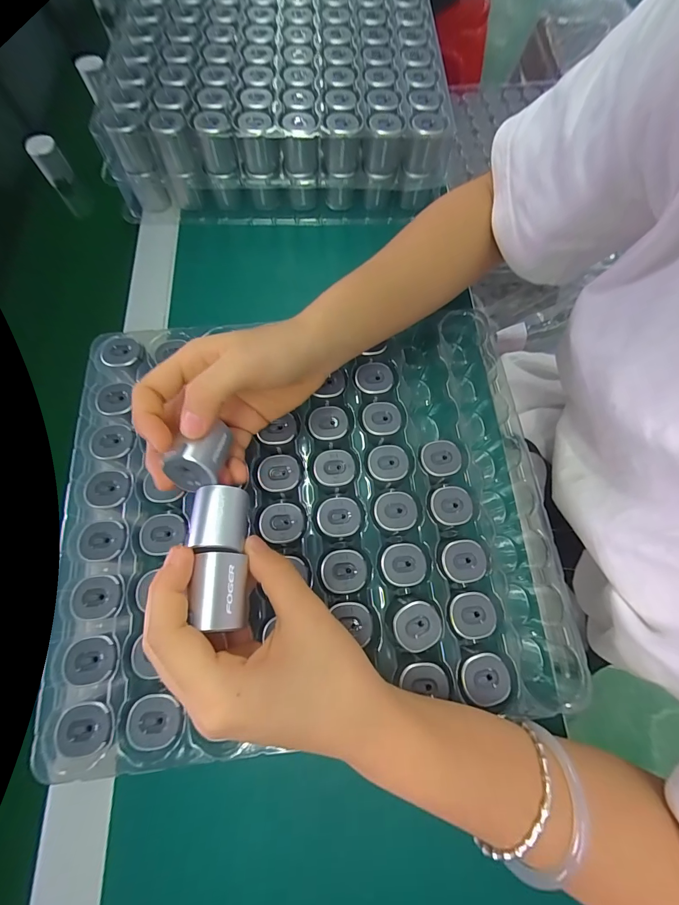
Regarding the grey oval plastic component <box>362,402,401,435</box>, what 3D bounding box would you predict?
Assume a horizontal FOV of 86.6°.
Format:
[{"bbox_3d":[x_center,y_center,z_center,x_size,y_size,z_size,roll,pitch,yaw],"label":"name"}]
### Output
[{"bbox_3d":[0.032,-0.026,0.273,0.028,0.004,0.026,-8,71,-3],"label":"grey oval plastic component"}]

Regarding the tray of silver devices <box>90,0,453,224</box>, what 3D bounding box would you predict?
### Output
[{"bbox_3d":[-0.063,-0.403,0.398,0.323,0.073,0.304,-1,70,-1],"label":"tray of silver devices"}]

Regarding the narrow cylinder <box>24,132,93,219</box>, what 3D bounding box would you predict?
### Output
[{"bbox_3d":[-0.316,-0.312,0.413,0.029,0.079,0.027,-34,74,-12],"label":"narrow cylinder"}]

